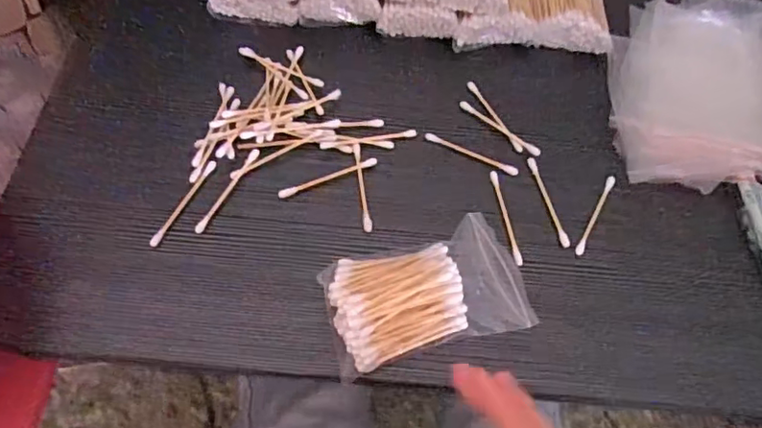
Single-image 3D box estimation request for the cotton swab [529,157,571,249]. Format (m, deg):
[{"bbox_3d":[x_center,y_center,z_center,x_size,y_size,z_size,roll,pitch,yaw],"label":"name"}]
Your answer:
[{"bbox_3d":[0.114,-0.009,0.391,0.006,0.004,0.071,-10,63,-10],"label":"cotton swab"}]

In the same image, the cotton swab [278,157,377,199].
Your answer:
[{"bbox_3d":[-0.036,-0.025,0.388,0.070,0.005,0.008,-21,65,-15],"label":"cotton swab"}]

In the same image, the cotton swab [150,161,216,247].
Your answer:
[{"bbox_3d":[-0.129,-0.007,0.375,0.005,0.005,0.069,24,62,9],"label":"cotton swab"}]

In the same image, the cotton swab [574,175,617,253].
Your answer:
[{"bbox_3d":[0.146,0.000,0.388,0.006,0.006,0.069,28,63,11],"label":"cotton swab"}]

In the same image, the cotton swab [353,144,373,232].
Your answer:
[{"bbox_3d":[-0.012,-0.019,0.386,0.006,0.004,0.068,-5,62,-7],"label":"cotton swab"}]

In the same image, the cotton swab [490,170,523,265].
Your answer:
[{"bbox_3d":[0.084,0.001,0.382,0.005,0.004,0.070,-6,62,-8],"label":"cotton swab"}]

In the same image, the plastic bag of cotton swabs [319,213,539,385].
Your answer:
[{"bbox_3d":[0.026,0.046,0.338,0.112,0.029,0.068,-13,63,-11],"label":"plastic bag of cotton swabs"}]

